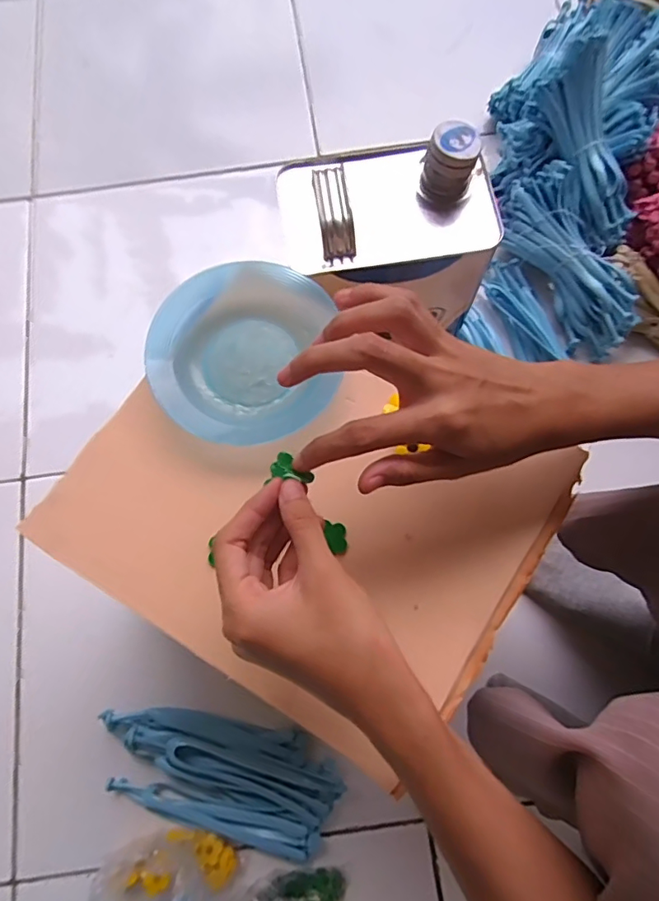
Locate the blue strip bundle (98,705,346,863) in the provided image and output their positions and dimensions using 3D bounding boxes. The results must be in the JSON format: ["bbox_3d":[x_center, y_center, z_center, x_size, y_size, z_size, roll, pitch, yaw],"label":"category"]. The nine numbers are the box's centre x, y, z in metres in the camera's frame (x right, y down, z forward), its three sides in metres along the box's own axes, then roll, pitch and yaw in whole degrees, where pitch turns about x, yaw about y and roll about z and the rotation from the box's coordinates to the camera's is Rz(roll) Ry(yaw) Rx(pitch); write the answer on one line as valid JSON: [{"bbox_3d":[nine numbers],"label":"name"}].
[{"bbox_3d":[-0.109,0.312,0.495,0.228,0.027,0.102,14,75,5],"label":"blue strip bundle"}]

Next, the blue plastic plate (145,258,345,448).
[{"bbox_3d":[-0.056,-0.065,0.352,0.124,0.031,0.126,0,74,1],"label":"blue plastic plate"}]

